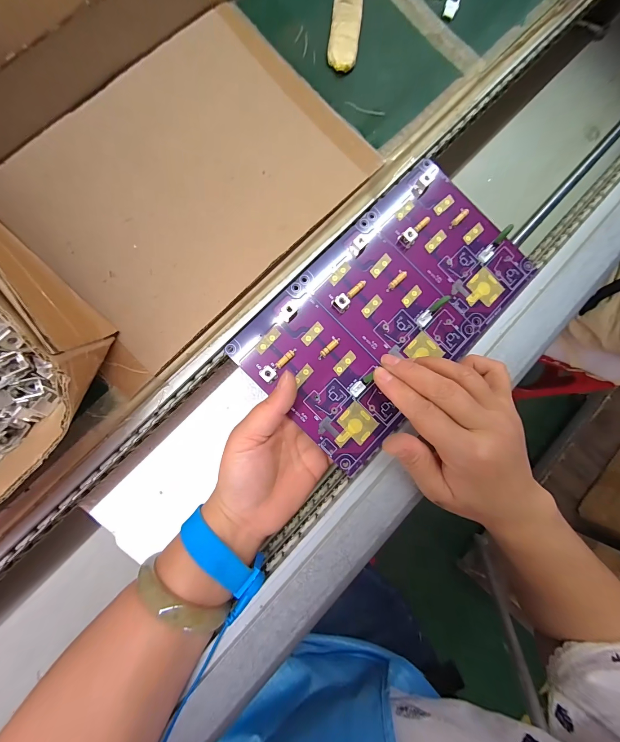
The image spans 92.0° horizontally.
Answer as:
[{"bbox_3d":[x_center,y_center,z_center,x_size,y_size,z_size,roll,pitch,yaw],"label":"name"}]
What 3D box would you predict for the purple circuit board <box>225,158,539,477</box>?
[{"bbox_3d":[0.071,-0.056,0.254,0.143,0.009,0.250,45,81,-1],"label":"purple circuit board"}]

